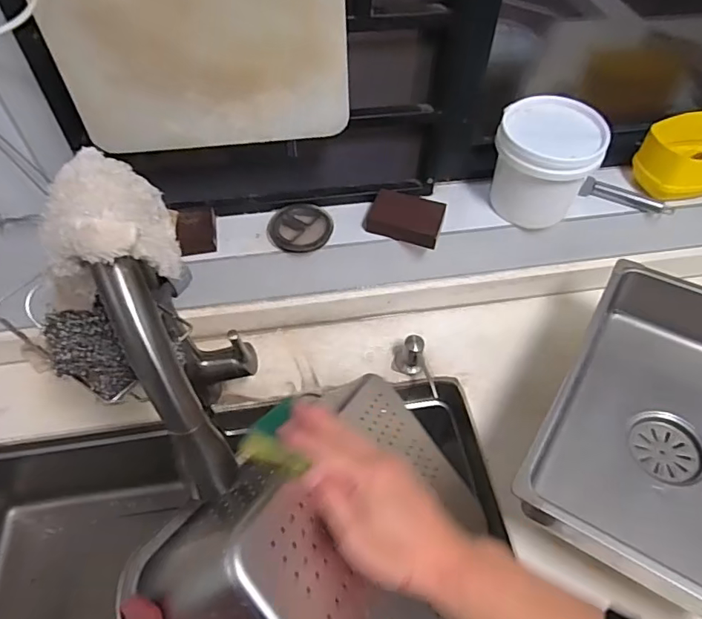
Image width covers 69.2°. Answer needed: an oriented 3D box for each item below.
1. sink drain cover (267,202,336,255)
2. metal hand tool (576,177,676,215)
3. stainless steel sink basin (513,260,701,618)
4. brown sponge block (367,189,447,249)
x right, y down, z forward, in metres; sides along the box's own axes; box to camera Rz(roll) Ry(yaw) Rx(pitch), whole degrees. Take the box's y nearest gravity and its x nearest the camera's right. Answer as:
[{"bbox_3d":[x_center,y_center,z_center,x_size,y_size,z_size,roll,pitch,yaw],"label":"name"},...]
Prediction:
[{"bbox_3d":[-0.066,-0.111,0.670,0.082,0.018,0.076,0,53,0],"label":"sink drain cover"},{"bbox_3d":[0.382,-0.156,0.706,0.117,0.016,0.023,20,55,14],"label":"metal hand tool"},{"bbox_3d":[0.354,0.139,0.560,0.251,0.146,0.349,27,58,19],"label":"stainless steel sink basin"},{"bbox_3d":[0.074,-0.119,0.671,0.092,0.024,0.068,16,55,12],"label":"brown sponge block"}]

